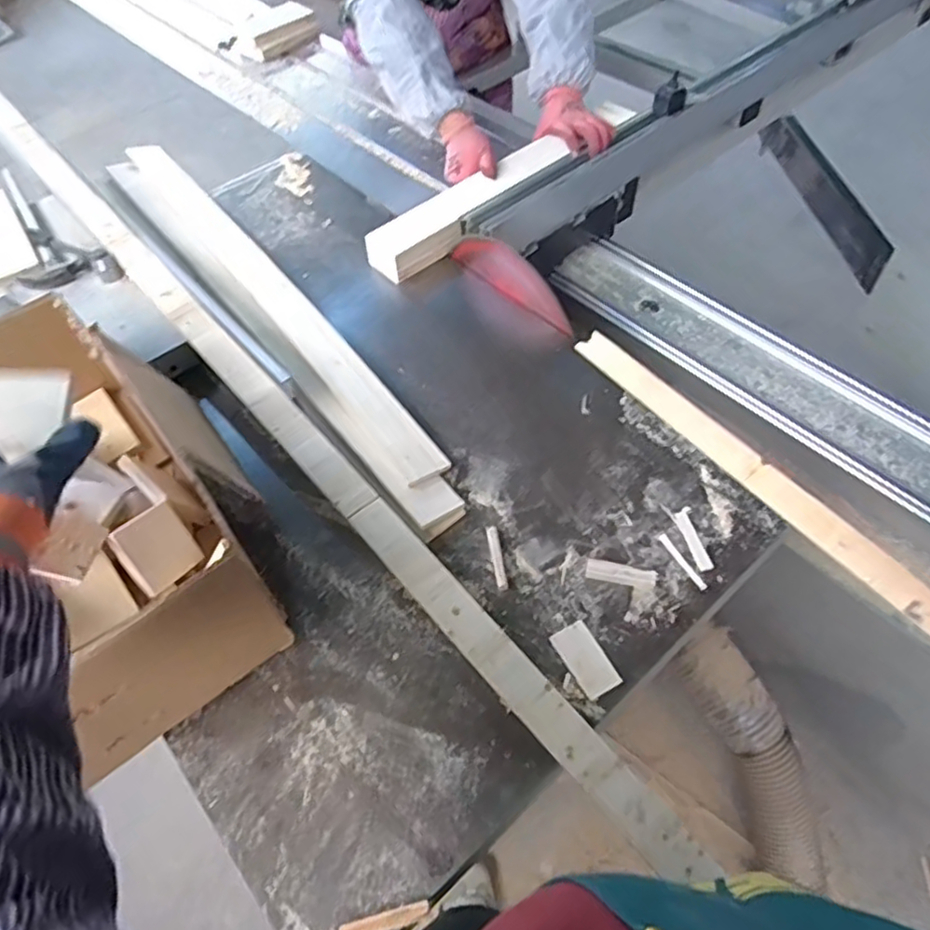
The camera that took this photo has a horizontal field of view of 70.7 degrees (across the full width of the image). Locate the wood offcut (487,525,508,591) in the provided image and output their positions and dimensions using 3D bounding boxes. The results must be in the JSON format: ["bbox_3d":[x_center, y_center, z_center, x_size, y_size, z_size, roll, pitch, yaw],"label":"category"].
[{"bbox_3d":[0.034,0.097,0.686,0.011,0.013,0.070,-9,55,-2],"label":"wood offcut"}]

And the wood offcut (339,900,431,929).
[{"bbox_3d":[-0.063,0.361,0.518,0.072,0.006,0.012,-15,56,-6],"label":"wood offcut"}]

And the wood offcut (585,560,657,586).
[{"bbox_3d":[0.161,0.112,0.676,0.071,0.016,0.018,9,57,11],"label":"wood offcut"}]

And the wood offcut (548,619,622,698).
[{"bbox_3d":[0.116,0.185,0.626,0.039,0.005,0.070,-26,58,-13],"label":"wood offcut"}]

